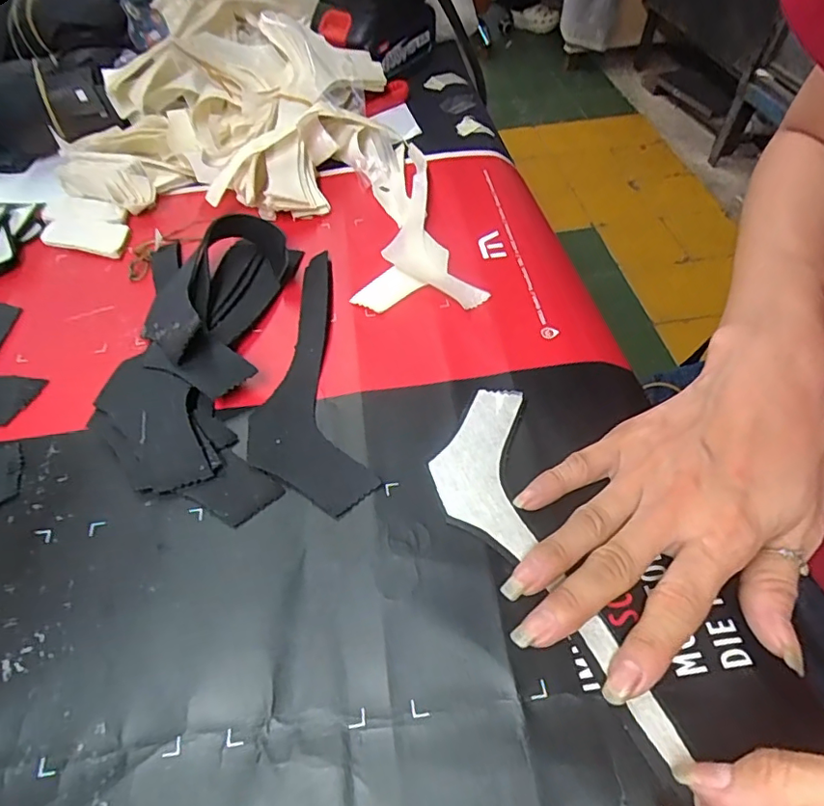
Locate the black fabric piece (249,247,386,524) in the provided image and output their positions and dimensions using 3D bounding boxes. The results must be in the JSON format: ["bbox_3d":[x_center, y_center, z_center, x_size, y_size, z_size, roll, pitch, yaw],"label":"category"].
[{"bbox_3d":[-0.065,-0.020,0.309,0.058,0.007,0.183,-13,54,-6],"label":"black fabric piece"}]

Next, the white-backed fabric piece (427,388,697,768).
[{"bbox_3d":[0.056,0.065,0.241,0.058,0.006,0.172,-20,56,-10],"label":"white-backed fabric piece"}]

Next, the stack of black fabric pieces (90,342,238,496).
[{"bbox_3d":[-0.136,0.009,0.286,0.052,0.012,0.097,-39,61,-22],"label":"stack of black fabric pieces"}]

